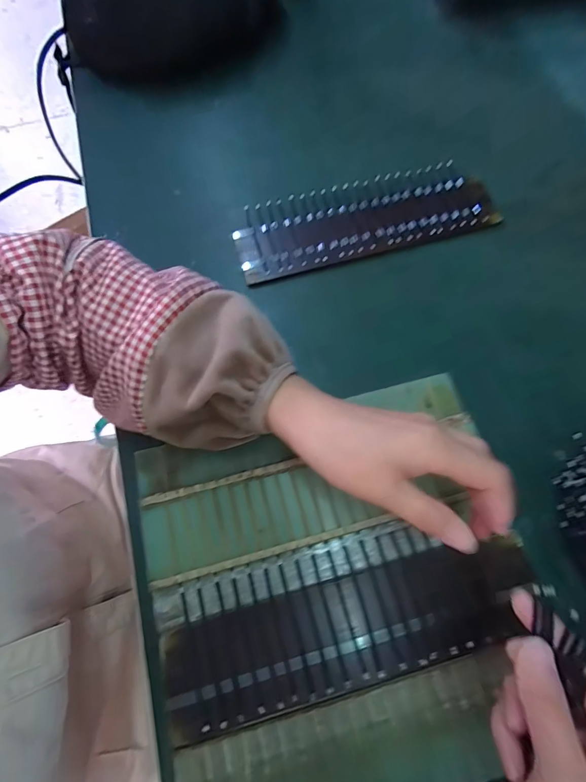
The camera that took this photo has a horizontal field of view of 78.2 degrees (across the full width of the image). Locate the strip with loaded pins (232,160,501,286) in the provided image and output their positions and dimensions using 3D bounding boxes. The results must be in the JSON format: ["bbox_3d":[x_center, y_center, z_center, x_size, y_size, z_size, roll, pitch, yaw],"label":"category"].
[{"bbox_3d":[0.069,-0.176,0.363,0.256,0.004,0.090,-15,72,-5],"label":"strip with loaded pins"}]

